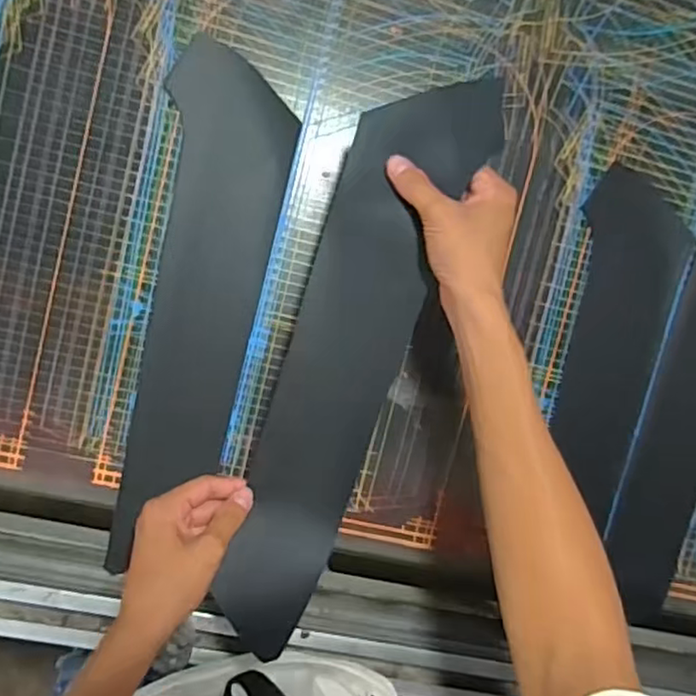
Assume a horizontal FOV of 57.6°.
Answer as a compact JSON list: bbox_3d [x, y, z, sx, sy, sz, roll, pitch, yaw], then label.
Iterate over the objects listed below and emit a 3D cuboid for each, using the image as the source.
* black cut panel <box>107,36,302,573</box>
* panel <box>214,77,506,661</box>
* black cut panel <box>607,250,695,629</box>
[{"bbox_3d":[-0.126,-0.033,0.567,0.109,0.018,0.439,8,97,-8],"label":"black cut panel"},{"bbox_3d":[0.002,0.000,0.490,0.091,0.058,0.410,19,90,-9],"label":"panel"},{"bbox_3d":[0.344,0.074,0.632,0.110,0.018,0.412,17,94,-8],"label":"black cut panel"}]

